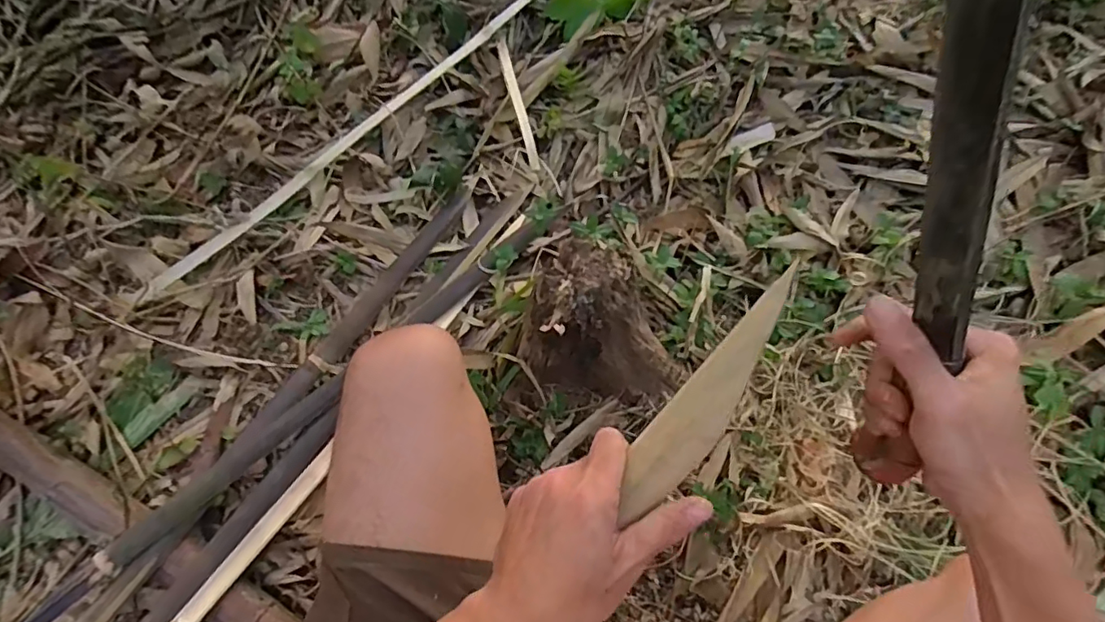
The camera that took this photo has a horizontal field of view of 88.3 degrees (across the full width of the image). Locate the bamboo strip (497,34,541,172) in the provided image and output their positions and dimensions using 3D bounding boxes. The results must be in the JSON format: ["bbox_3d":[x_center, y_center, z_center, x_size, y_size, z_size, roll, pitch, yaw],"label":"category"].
[{"bbox_3d":[-0.070,-0.417,1.120,0.019,0.015,0.328,-13,65,-4],"label":"bamboo strip"}]

